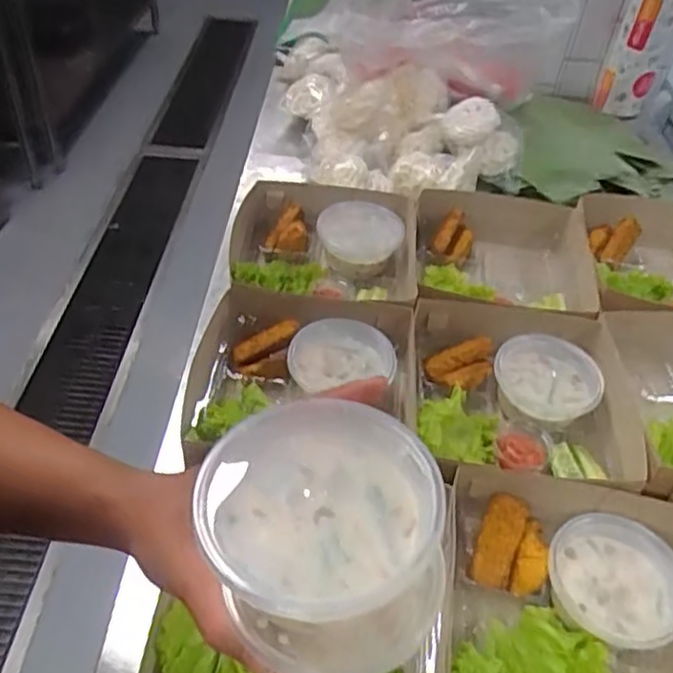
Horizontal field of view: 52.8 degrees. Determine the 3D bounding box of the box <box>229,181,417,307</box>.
[{"bbox_3d":[-0.017,-0.093,0.808,0.222,0.065,0.219,4,44,-2],"label":"box"}]

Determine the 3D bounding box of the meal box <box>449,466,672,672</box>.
[{"bbox_3d":[0.191,0.216,0.514,0.211,0.056,0.226,9,44,4],"label":"meal box"}]

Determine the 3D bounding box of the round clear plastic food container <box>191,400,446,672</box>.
[{"bbox_3d":[-0.007,0.089,0.306,0.103,0.060,0.101,3,44,-3],"label":"round clear plastic food container"}]

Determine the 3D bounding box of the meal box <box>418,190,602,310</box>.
[{"bbox_3d":[0.207,-0.074,0.839,0.221,0.094,0.233,7,44,2],"label":"meal box"}]

